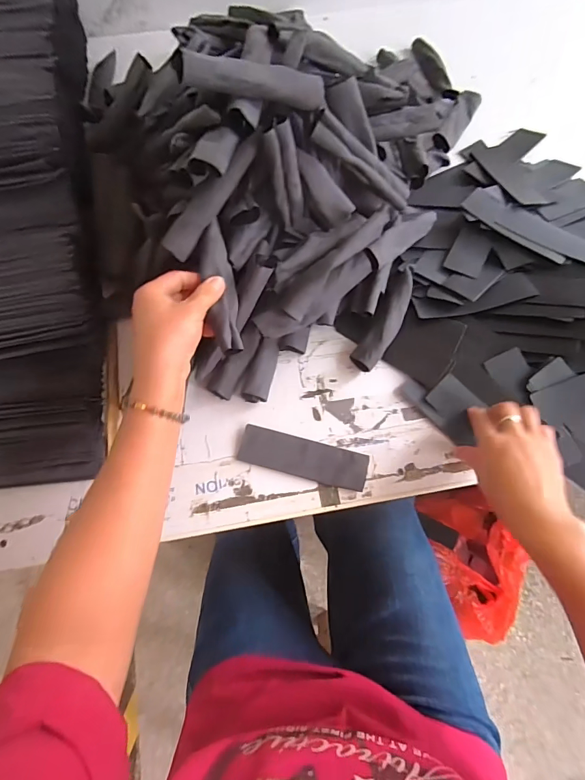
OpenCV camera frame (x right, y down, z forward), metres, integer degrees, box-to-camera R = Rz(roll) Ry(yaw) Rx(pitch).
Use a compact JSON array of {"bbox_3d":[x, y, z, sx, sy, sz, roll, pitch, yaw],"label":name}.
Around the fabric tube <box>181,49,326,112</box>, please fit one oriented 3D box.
[{"bbox_3d":[-0.033,-0.295,0.383,0.148,0.025,0.021,-14,70,-30],"label":"fabric tube"}]

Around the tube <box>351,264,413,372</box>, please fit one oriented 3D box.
[{"bbox_3d":[0.119,-0.093,0.497,0.039,0.027,0.146,25,73,8],"label":"tube"}]

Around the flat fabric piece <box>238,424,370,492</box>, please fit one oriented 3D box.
[{"bbox_3d":[0.013,0.080,0.468,0.148,0.010,0.044,14,72,5],"label":"flat fabric piece"}]

